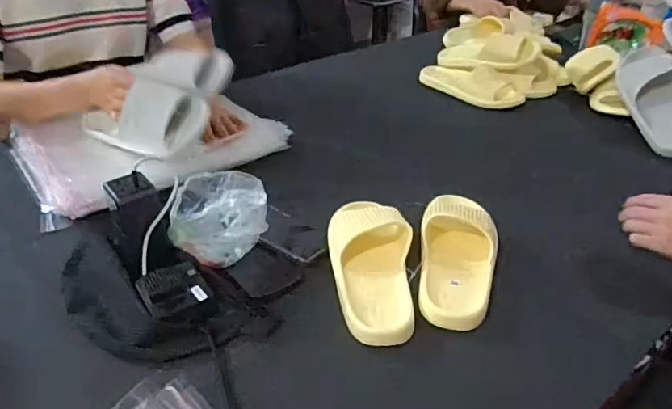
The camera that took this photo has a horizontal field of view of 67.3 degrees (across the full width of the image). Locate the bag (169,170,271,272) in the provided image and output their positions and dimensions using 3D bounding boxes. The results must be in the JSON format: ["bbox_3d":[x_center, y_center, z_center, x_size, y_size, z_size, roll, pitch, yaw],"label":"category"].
[{"bbox_3d":[-0.156,0.009,0.674,0.124,0.075,0.149,-3,36,-5],"label":"bag"}]

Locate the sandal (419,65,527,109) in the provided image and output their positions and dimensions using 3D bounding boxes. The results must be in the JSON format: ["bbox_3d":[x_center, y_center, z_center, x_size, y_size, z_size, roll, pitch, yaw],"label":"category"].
[{"bbox_3d":[0.310,-0.288,1.156,0.089,0.059,0.248,-26,44,-33],"label":"sandal"}]

